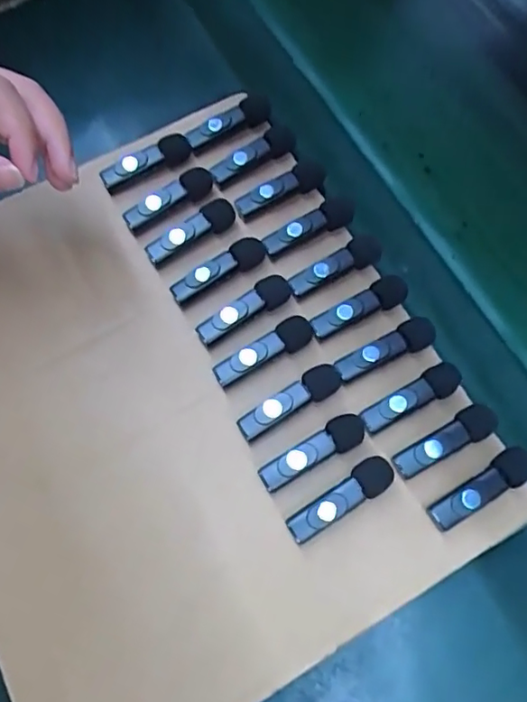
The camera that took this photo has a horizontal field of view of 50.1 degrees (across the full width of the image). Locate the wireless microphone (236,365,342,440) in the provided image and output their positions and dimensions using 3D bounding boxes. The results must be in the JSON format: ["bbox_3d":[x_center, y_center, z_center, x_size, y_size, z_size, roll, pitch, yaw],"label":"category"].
[{"bbox_3d":[0.016,0.029,0.330,0.066,0.012,0.019,-29,75,-12],"label":"wireless microphone"}]

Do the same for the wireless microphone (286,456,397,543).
[{"bbox_3d":[0.042,0.080,0.307,0.066,0.014,0.019,-29,75,-12],"label":"wireless microphone"}]

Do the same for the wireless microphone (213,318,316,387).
[{"bbox_3d":[0.001,0.001,0.340,0.064,0.013,0.020,-33,75,-13],"label":"wireless microphone"}]

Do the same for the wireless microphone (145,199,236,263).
[{"bbox_3d":[-0.047,-0.078,0.368,0.063,0.021,0.012,-27,74,-12],"label":"wireless microphone"}]

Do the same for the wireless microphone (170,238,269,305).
[{"bbox_3d":[-0.028,-0.051,0.358,0.065,0.014,0.017,-32,75,-13],"label":"wireless microphone"}]

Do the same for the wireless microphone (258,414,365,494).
[{"bbox_3d":[0.028,0.058,0.319,0.065,0.011,0.018,-30,75,-13],"label":"wireless microphone"}]

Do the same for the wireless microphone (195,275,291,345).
[{"bbox_3d":[-0.013,-0.027,0.351,0.064,0.017,0.018,-28,74,-12],"label":"wireless microphone"}]

